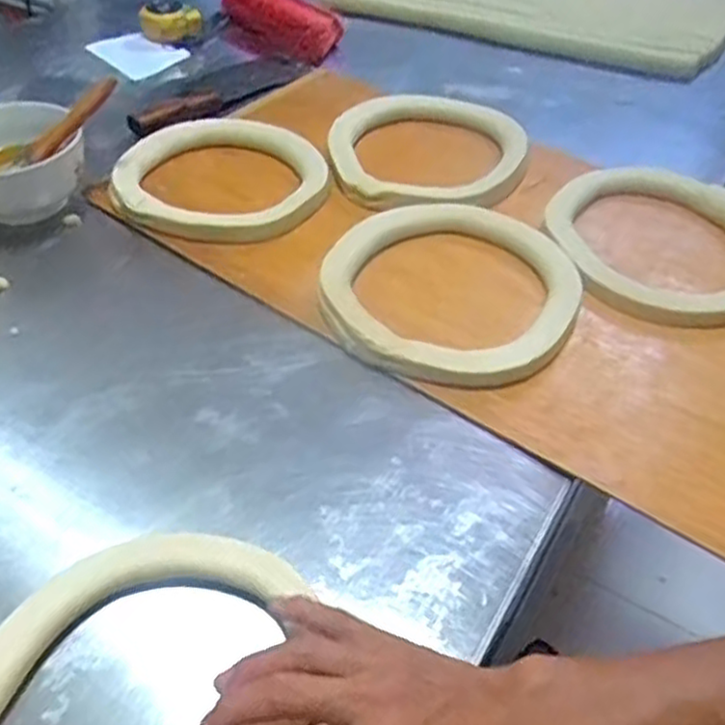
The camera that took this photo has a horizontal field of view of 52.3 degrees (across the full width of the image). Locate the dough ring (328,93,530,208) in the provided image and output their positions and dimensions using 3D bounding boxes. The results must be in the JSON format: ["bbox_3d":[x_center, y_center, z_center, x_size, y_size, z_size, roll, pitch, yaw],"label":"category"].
[{"bbox_3d":[0.075,-0.247,0.841,0.219,0.028,0.207,-1,44,1],"label":"dough ring"}]

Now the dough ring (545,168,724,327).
[{"bbox_3d":[0.292,-0.121,0.701,0.207,0.021,0.215,-1,44,1],"label":"dough ring"}]

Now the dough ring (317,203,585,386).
[{"bbox_3d":[0.083,-0.074,0.665,0.217,0.036,0.235,-1,44,1],"label":"dough ring"}]

